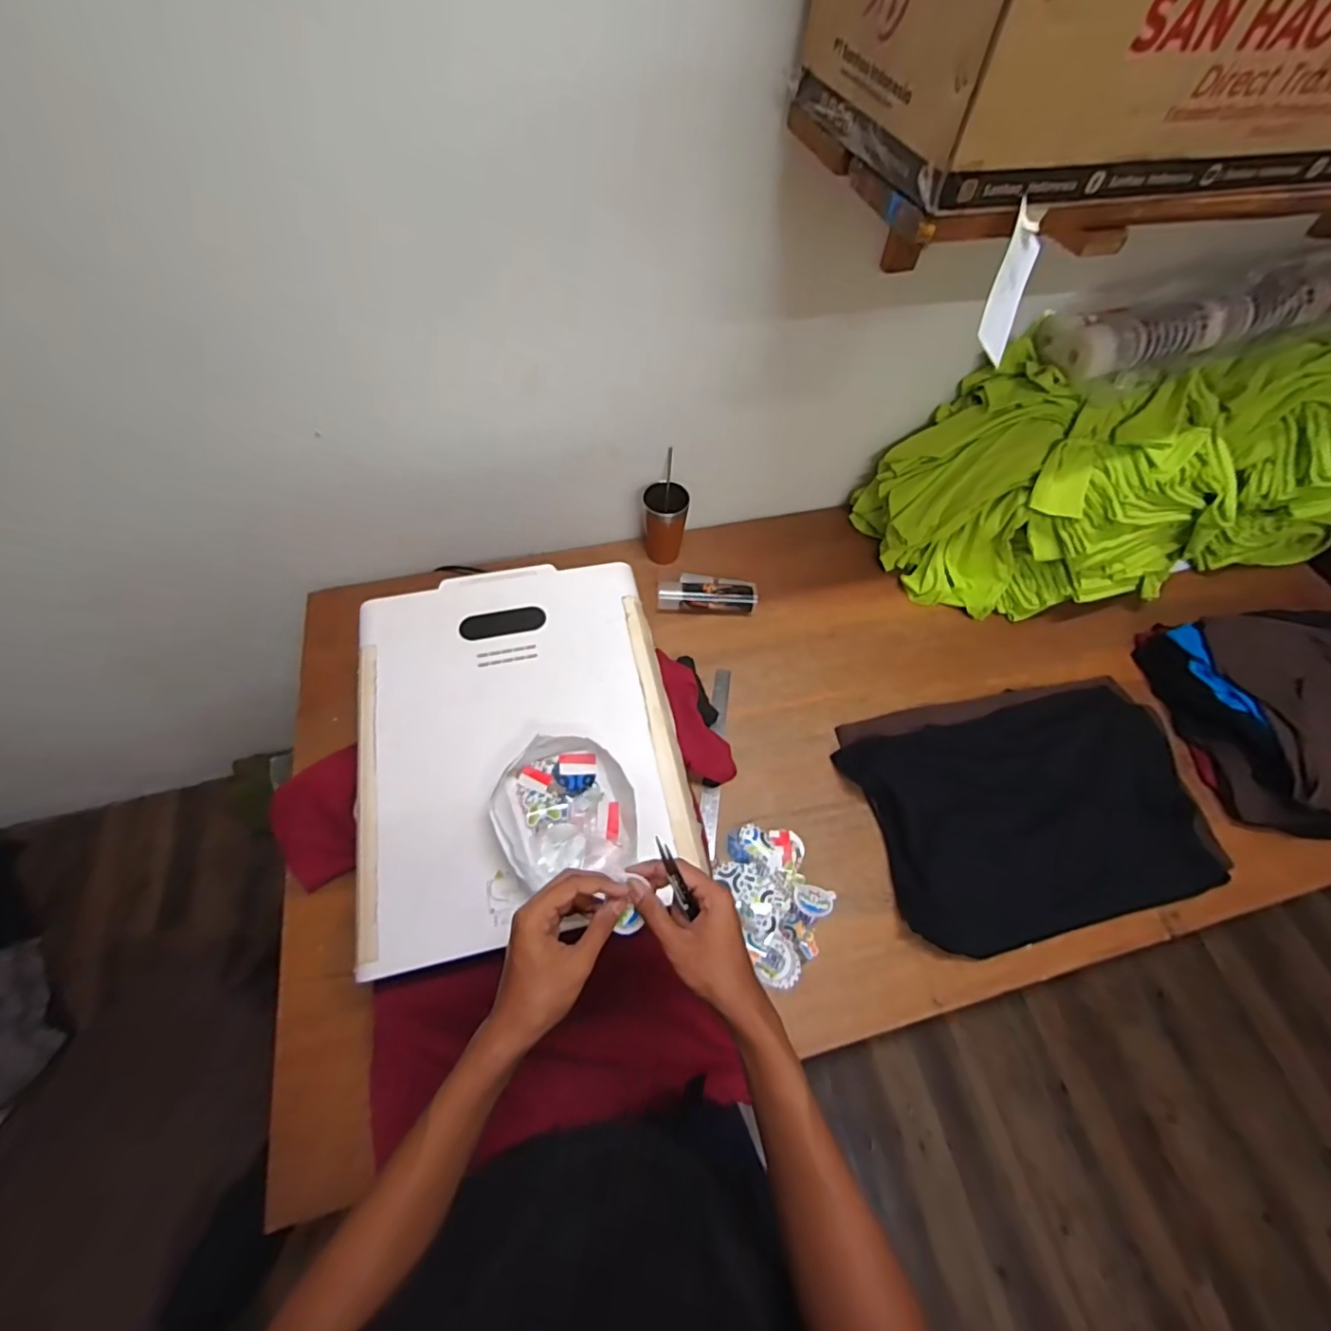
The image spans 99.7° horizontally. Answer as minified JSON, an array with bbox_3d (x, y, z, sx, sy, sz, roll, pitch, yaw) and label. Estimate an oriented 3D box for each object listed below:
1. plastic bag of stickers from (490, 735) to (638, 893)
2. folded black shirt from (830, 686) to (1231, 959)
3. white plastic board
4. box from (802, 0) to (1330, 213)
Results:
[{"bbox_3d":[-0.119,0.168,0.671,0.158,0.048,0.161,-11,63,-9],"label":"plastic bag of stickers"},{"bbox_3d":[0.582,0.224,0.873,0.535,0.042,0.338,-9,63,-8],"label":"folded black shirt"},{"bbox_3d":[-0.187,0.085,0.738,0.408,0.029,0.500,-8,66,-10],"label":"white plastic board"},{"bbox_3d":[0.461,-0.565,0.482,0.607,0.152,0.278,-10,63,-9],"label":"box"}]

